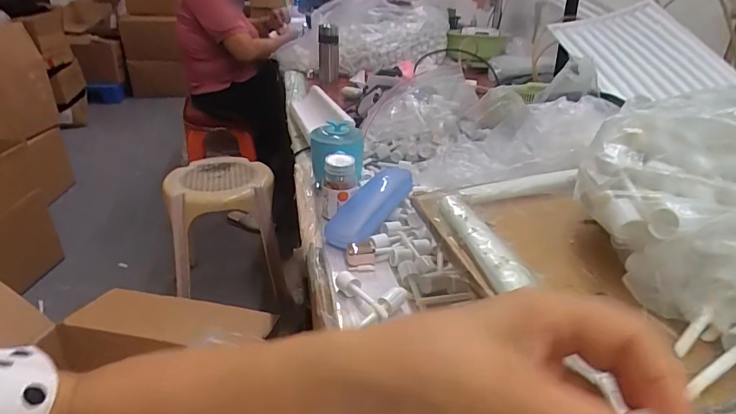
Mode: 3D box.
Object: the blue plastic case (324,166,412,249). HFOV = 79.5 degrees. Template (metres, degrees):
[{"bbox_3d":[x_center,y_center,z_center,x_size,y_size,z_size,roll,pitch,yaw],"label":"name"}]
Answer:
[{"bbox_3d":[0.007,-0.008,0.578,0.061,0.027,0.167,17,45,27],"label":"blue plastic case"}]

